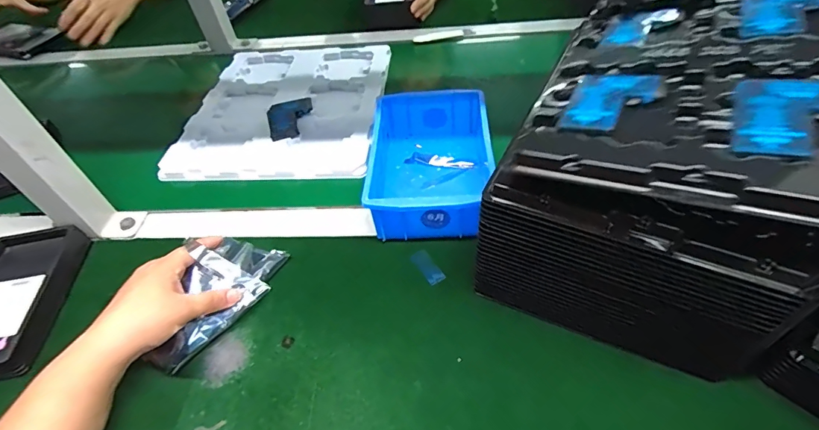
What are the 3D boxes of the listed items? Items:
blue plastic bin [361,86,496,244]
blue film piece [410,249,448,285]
[{"bbox_3d":[0.024,-0.062,0.492,0.130,0.064,0.197,-4,48,4],"label":"blue plastic bin"},{"bbox_3d":[0.018,0.052,0.434,0.019,0.004,0.040,-30,52,-18],"label":"blue film piece"}]

